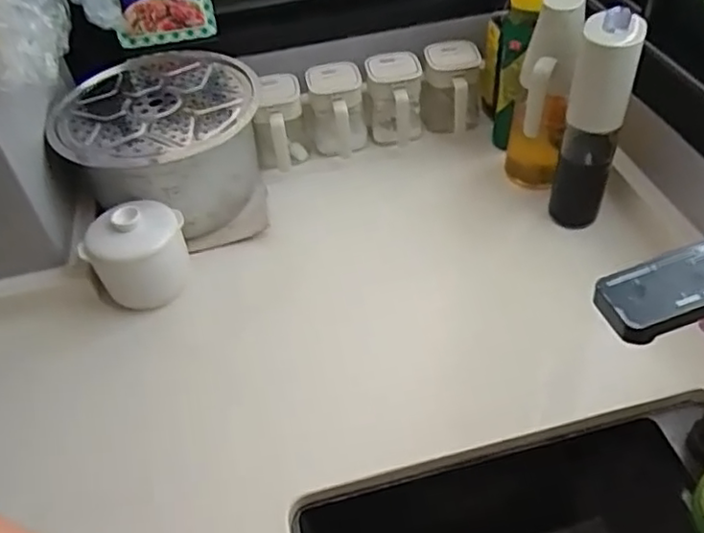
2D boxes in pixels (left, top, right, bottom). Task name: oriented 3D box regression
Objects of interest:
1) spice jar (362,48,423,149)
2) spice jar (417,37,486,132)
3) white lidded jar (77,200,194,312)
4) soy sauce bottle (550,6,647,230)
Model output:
[{"bbox_3d":[0.058,-0.234,0.900,0.079,0.107,0.083,-5,46,3],"label":"spice jar"},{"bbox_3d":[0.141,-0.251,0.901,0.080,0.104,0.088,5,47,11],"label":"spice jar"},{"bbox_3d":[-0.237,-0.019,0.711,0.089,0.098,0.094,-4,46,4],"label":"white lidded jar"},{"bbox_3d":[0.271,-0.156,0.711,0.060,0.238,0.062,16,50,21],"label":"soy sauce bottle"}]

